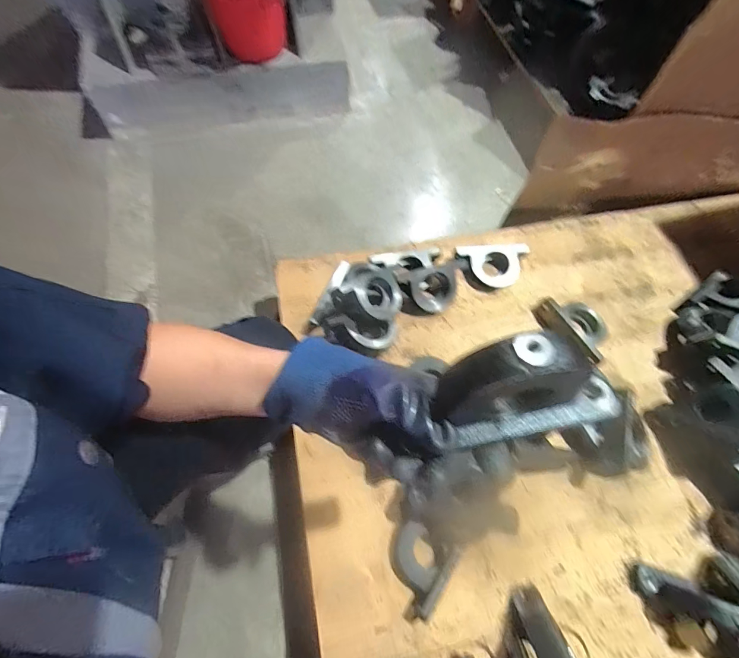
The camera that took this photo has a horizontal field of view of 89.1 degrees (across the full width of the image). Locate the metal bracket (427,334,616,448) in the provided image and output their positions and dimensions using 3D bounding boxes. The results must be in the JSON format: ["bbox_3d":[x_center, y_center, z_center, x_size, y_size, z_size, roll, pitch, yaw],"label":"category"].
[{"bbox_3d":[0.107,0.038,0.234,0.128,0.078,0.046,-9,67,-5],"label":"metal bracket"}]

